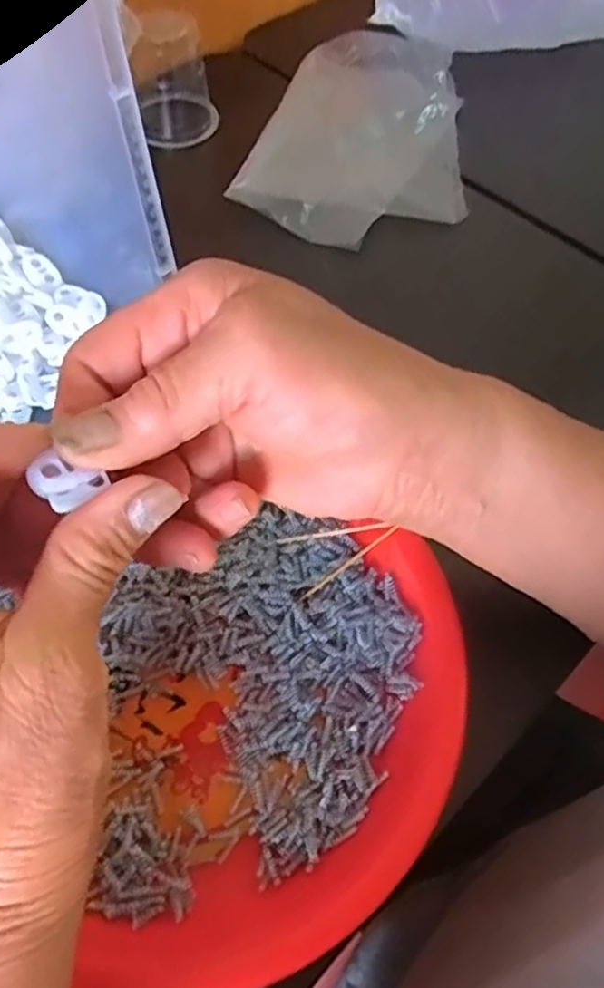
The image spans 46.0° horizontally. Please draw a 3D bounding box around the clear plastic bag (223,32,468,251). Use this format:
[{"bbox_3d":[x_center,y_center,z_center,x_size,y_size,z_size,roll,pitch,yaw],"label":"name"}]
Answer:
[{"bbox_3d":[0.050,-0.257,0.507,0.142,0.025,0.220,15,58,7],"label":"clear plastic bag"}]

